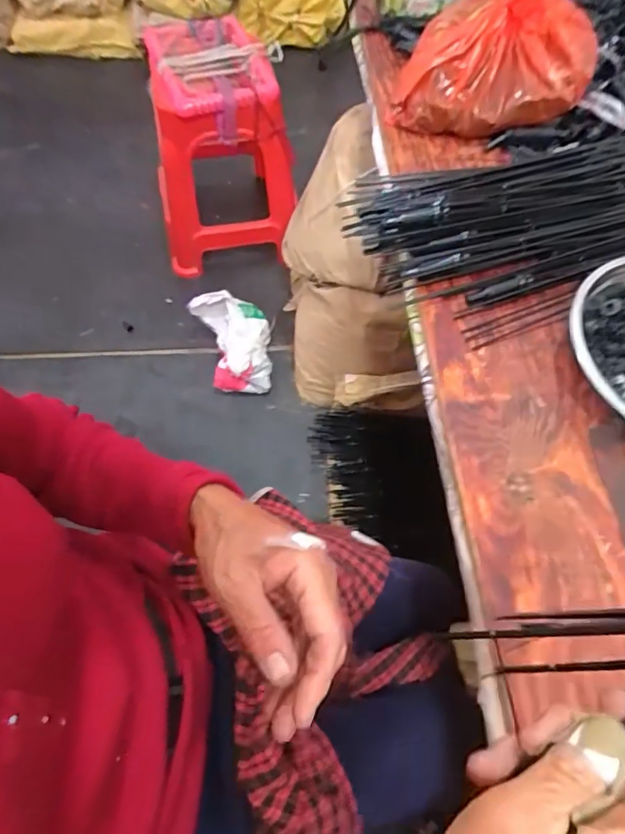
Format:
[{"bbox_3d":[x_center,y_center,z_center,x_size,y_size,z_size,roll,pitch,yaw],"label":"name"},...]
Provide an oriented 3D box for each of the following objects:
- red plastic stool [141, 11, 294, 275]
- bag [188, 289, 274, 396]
[{"bbox_3d":[-0.244,-0.732,1.397,0.357,0.466,0.396,-2,64,-3],"label":"red plastic stool"},{"bbox_3d":[-0.198,-0.195,1.336,0.181,0.118,0.257,-16,66,-10],"label":"bag"}]

